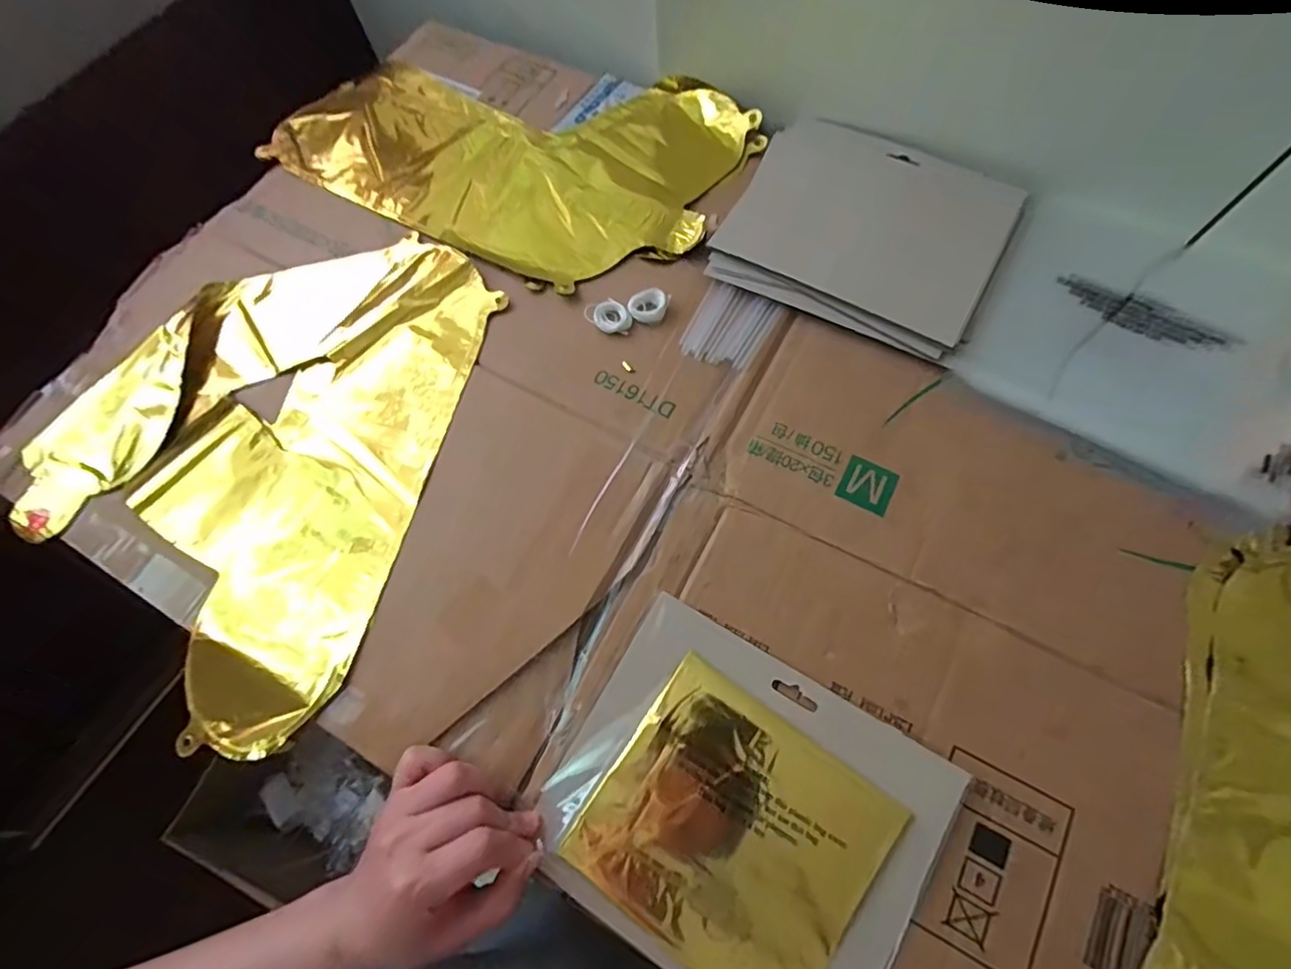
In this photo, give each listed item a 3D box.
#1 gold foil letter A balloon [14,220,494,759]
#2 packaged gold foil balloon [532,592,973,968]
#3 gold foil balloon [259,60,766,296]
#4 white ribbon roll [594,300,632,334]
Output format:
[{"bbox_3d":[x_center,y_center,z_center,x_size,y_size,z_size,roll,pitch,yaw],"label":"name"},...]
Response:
[{"bbox_3d":[-0.282,-0.032,0.409,0.271,0.012,0.358,12,69,8],"label":"gold foil letter A balloon"},{"bbox_3d":[0.051,0.178,0.314,0.192,0.015,0.162,29,72,13],"label":"packaged gold foil balloon"},{"bbox_3d":[-0.121,-0.308,0.518,0.394,0.016,0.248,27,72,13],"label":"gold foil balloon"},{"bbox_3d":[-0.025,-0.126,0.435,0.026,0.007,0.028,-1,68,2],"label":"white ribbon roll"}]

